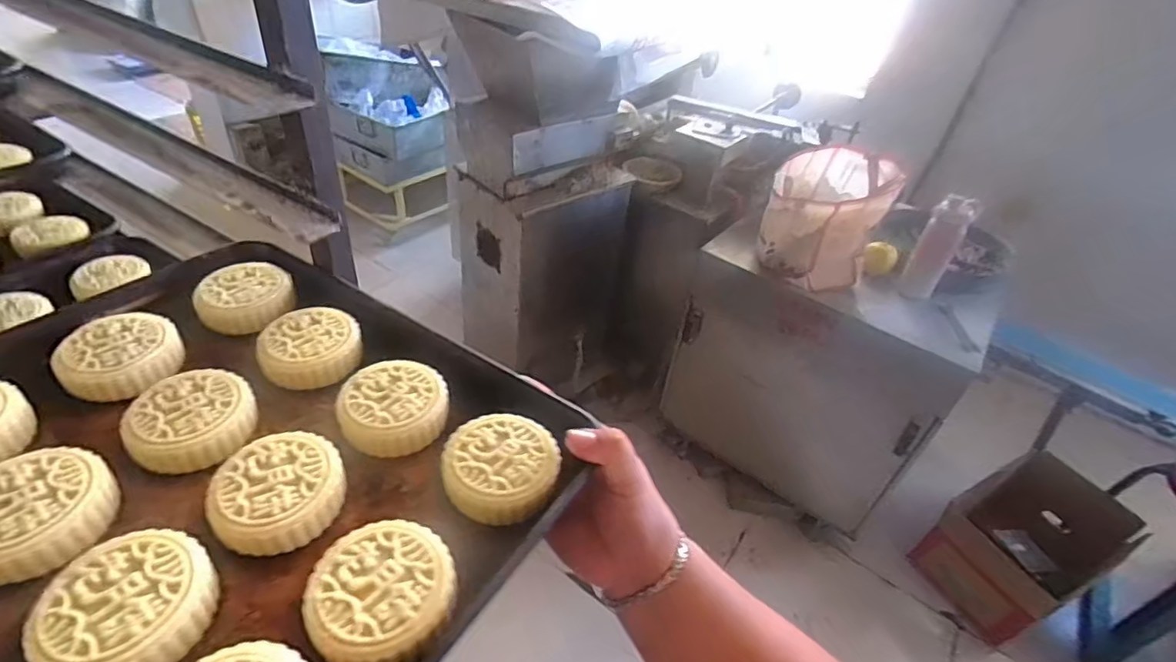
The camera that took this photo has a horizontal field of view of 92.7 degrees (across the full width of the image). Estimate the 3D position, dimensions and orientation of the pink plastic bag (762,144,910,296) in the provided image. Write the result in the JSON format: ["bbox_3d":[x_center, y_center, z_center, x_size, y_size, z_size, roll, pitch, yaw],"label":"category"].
[{"bbox_3d":[0.587,-0.272,1.399,0.264,0.291,0.280,19,37,20],"label":"pink plastic bag"}]

